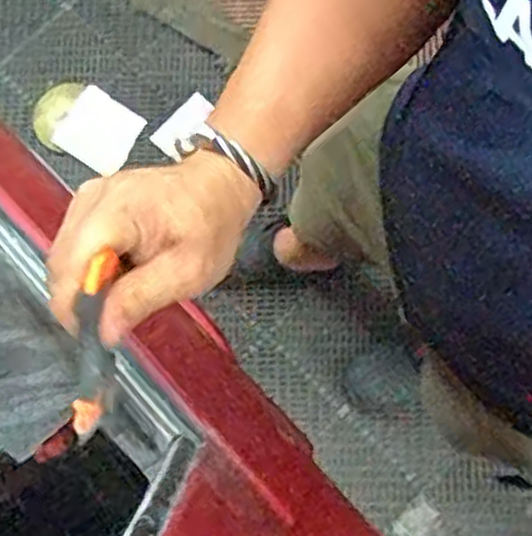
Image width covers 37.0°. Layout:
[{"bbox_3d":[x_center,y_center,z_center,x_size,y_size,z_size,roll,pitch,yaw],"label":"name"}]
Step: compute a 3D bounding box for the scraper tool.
[{"bbox_3d":[-0.084,0.039,0.389,0.018,0.015,0.083,1,92,1],"label":"scraper tool"}]

